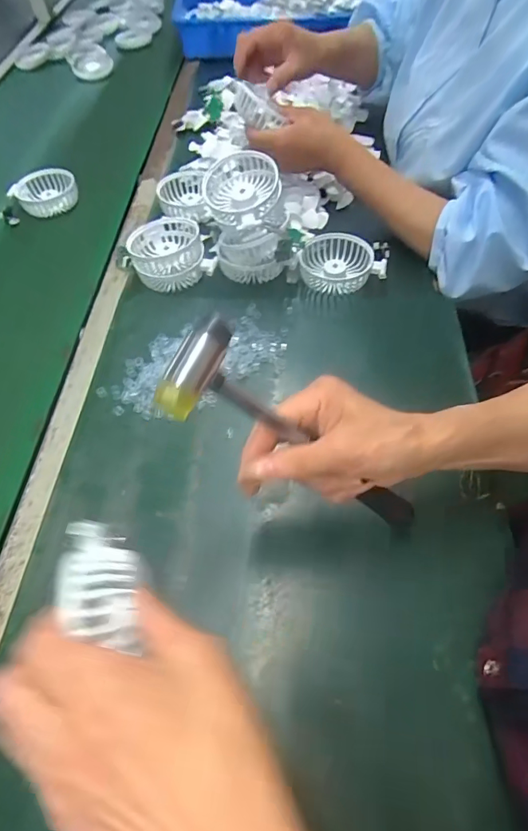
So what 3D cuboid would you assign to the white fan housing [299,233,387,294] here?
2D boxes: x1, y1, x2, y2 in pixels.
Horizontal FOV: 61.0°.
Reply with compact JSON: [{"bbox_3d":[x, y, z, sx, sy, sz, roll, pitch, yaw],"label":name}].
[{"bbox_3d":[0.099,-0.189,0.564,0.105,0.034,0.079,11,57,11],"label":"white fan housing"}]

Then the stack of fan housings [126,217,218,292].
[{"bbox_3d":[-0.117,-0.208,0.571,0.101,0.049,0.095,-16,56,-7],"label":"stack of fan housings"}]

